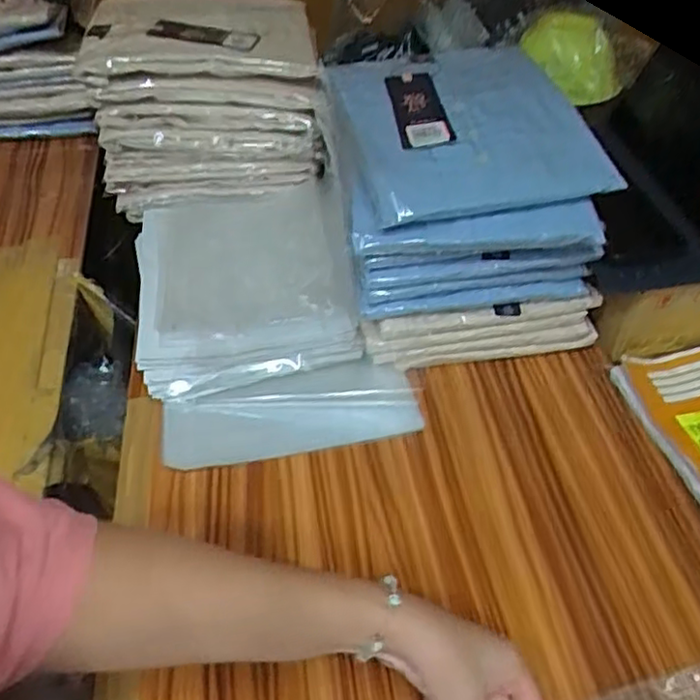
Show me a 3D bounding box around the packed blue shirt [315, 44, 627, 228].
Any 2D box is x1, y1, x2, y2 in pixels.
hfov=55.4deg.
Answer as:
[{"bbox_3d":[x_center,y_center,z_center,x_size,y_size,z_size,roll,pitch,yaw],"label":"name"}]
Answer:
[{"bbox_3d":[0.096,-0.217,0.634,0.198,0.043,0.261,-9,47,-10],"label":"packed blue shirt"}]

